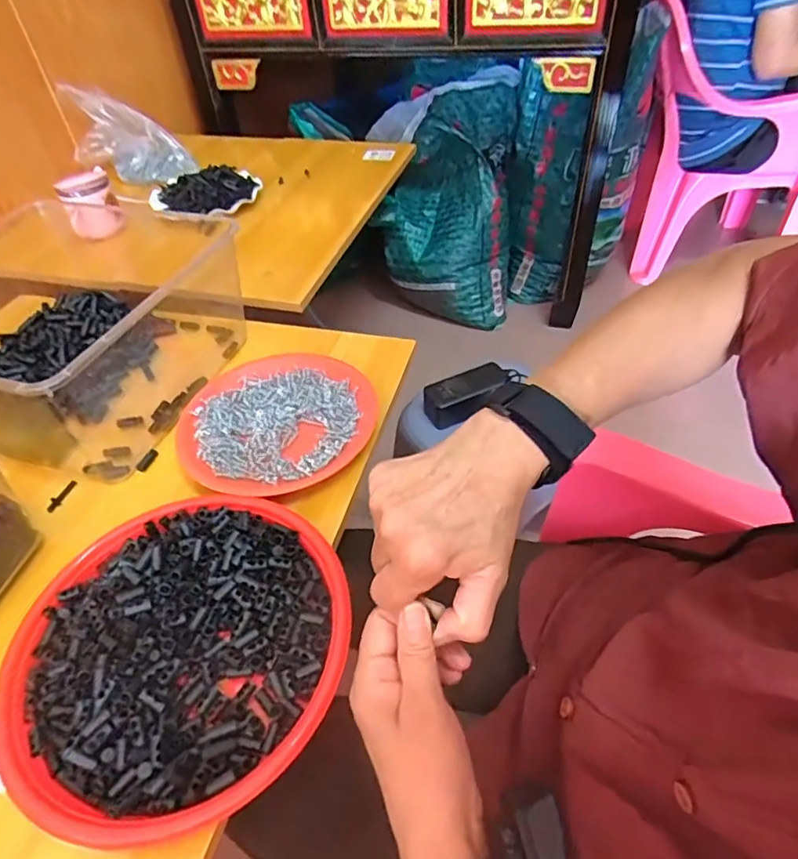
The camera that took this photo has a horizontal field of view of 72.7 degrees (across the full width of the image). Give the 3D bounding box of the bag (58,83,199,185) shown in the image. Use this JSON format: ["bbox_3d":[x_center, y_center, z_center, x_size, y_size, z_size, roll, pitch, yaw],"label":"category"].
[{"bbox_3d":[-0.498,-0.543,1.007,0.207,0.149,0.053,-2,45,3],"label":"bag"}]

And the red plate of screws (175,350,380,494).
[{"bbox_3d":[-0.124,-0.009,0.549,0.189,0.026,0.175,-3,45,3],"label":"red plate of screws"}]

